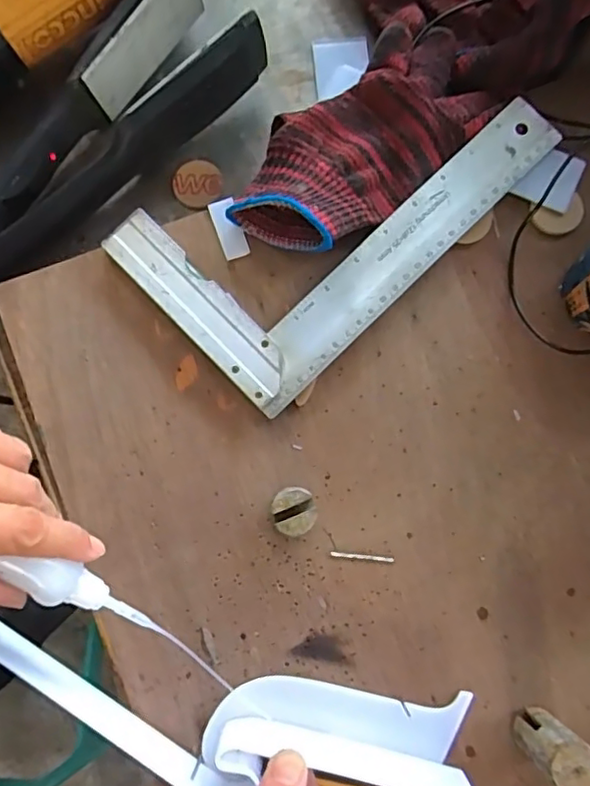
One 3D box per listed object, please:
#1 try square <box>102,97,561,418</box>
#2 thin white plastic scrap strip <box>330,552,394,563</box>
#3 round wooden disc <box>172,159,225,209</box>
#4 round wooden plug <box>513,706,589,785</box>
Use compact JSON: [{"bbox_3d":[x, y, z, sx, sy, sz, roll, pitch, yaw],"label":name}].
[{"bbox_3d":[0.026,-0.122,0.379,0.255,0.021,0.145,-44,82,-4],"label":"try square"},{"bbox_3d":[0.040,0.096,0.347,0.036,0.004,0.004,5,82,3],"label":"thin white plastic scrap strip"},{"bbox_3d":[-0.065,-0.142,0.402,0.033,0.004,0.033,0,82,2],"label":"round wooden disc"},{"bbox_3d":[0.133,0.182,0.307,0.024,0.053,0.024,0,78,0],"label":"round wooden plug"}]

